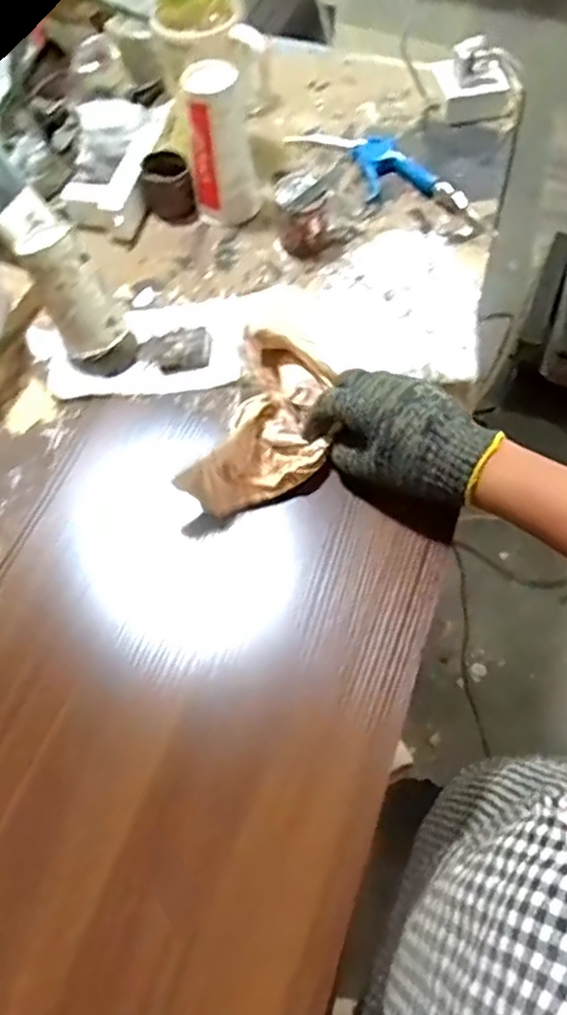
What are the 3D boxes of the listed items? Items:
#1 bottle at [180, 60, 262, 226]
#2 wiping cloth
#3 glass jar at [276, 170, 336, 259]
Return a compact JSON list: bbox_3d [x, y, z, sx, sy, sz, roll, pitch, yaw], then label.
[{"bbox_3d":[-0.072,-0.434,0.812,0.080,0.160,0.075,-3,64,-2],"label":"bottle"},{"bbox_3d":[-0.011,-0.069,0.553,0.095,0.051,0.173,16,65,7],"label":"wiping cloth"},{"bbox_3d":[0.028,-0.356,0.811,0.070,0.084,0.074,0,64,-1],"label":"glass jar"}]

